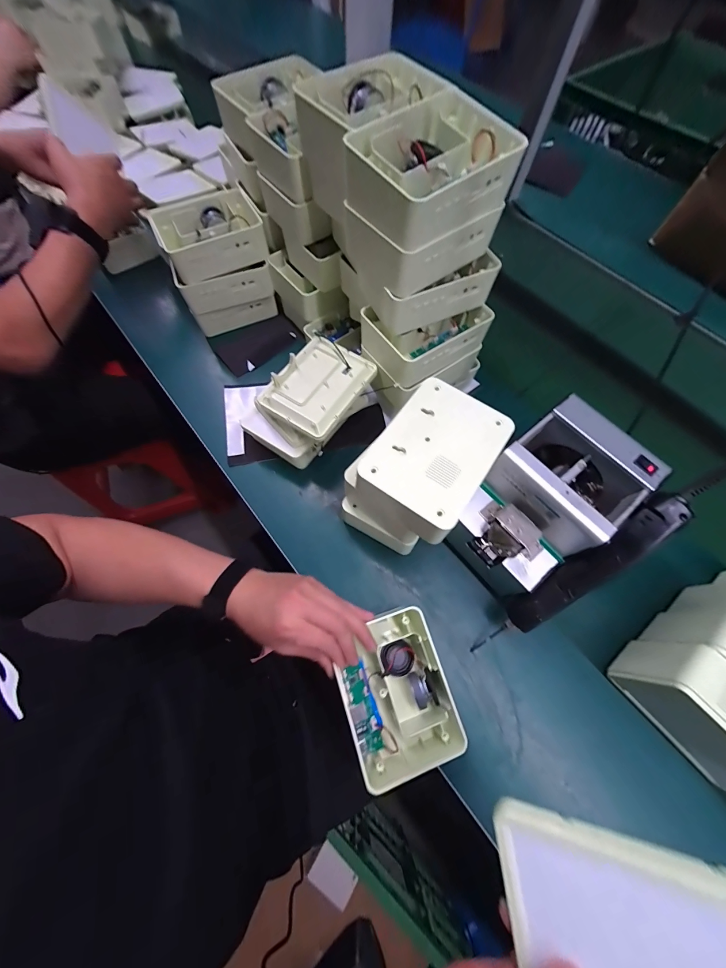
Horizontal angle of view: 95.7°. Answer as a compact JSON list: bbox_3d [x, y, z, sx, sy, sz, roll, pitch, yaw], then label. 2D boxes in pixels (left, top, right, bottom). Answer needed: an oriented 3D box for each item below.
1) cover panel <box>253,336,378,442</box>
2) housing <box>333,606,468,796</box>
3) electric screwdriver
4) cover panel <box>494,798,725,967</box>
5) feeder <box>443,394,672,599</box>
[{"bbox_3d":[-0.060,-0.129,0.430,0.103,0.027,0.137,30,69,11],"label":"cover panel"},{"bbox_3d":[0.034,0.218,0.349,0.106,0.058,0.139,-17,67,-6],"label":"housing"},{"bbox_3d":[0.233,0.093,0.352,0.225,0.042,0.037,-48,69,20],"label":"electric screwdriver"},{"bbox_3d":[0.140,0.226,0.156,0.131,0.012,0.091,-10,79,32],"label":"cover panel"},{"bbox_3d":[0.201,0.024,0.390,0.175,0.152,0.124,-37,72,-16],"label":"feeder"}]

